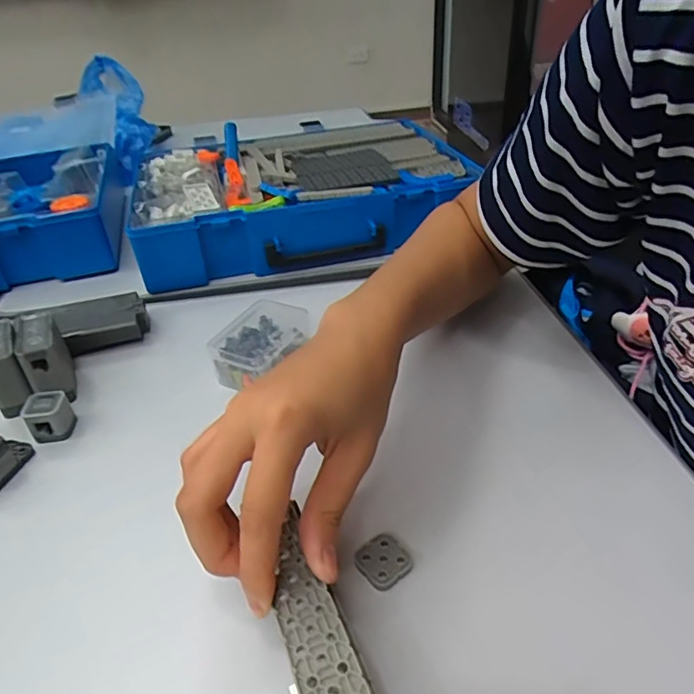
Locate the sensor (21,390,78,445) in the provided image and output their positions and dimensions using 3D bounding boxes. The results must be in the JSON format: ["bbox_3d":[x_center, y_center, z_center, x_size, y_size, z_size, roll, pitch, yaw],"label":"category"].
[{"bbox_3d":[-0.203,0.049,0.371,0.024,0.028,0.023,-8,36,-5],"label":"sensor"}]

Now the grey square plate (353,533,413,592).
[{"bbox_3d":[0.018,0.110,0.282,0.024,0.004,0.026,-28,42,-29],"label":"grey square plate"}]

